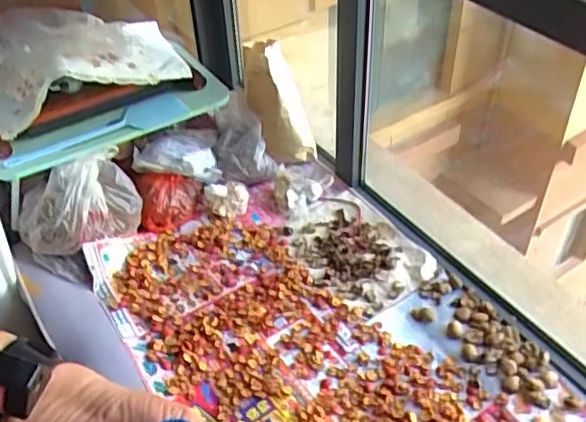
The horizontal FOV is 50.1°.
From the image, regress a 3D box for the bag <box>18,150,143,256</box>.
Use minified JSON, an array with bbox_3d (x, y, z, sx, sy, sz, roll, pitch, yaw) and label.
[{"bbox_3d":[-0.511,-0.009,1.505,0.278,0.137,0.177,-27,48,-24],"label":"bag"}]

